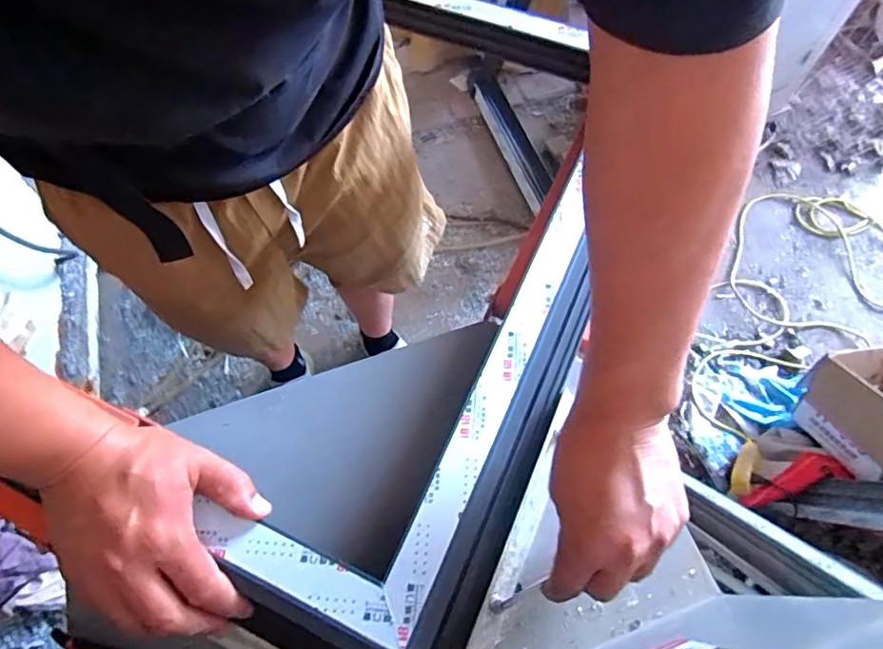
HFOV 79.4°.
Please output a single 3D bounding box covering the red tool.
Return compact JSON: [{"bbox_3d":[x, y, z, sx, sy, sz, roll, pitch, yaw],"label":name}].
[{"bbox_3d":[0.737,0.335,1.125,0.215,0.039,0.069,-30,67,11],"label":"red tool"}]

